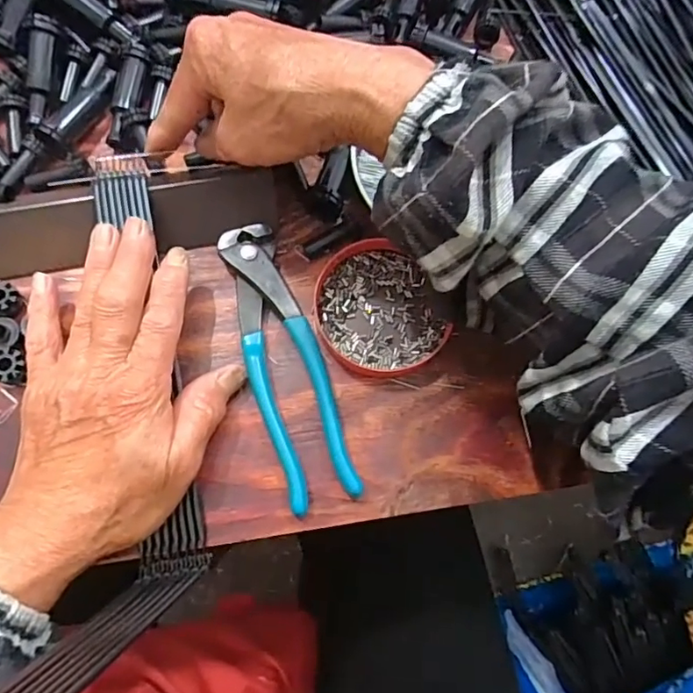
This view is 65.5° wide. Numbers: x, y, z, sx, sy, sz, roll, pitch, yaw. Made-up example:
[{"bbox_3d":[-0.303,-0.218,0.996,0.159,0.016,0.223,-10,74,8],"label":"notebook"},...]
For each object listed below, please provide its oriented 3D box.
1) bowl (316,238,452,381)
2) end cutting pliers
[{"bbox_3d":[0.020,-0.023,0.315,0.074,0.009,0.080,0,75,-2],"label":"bowl"},{"bbox_3d":[-0.035,0.007,0.303,0.039,0.013,0.162,-17,76,-6],"label":"end cutting pliers"}]

